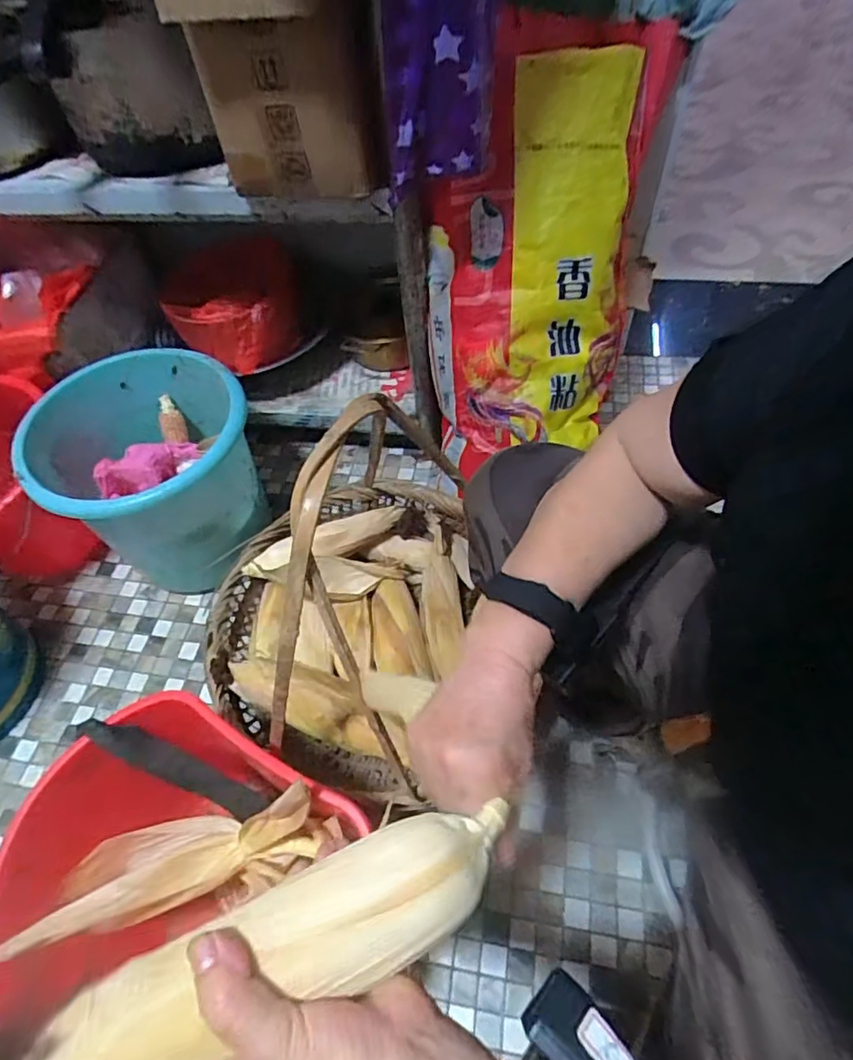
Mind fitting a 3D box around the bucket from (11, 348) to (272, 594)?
[{"bbox_3d":[-0.389,-0.079,0.851,0.275,0.275,0.270,-2,55,3],"label":"bucket"}]

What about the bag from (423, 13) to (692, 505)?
[{"bbox_3d":[0.145,-0.362,0.750,0.275,0.552,0.164,9,23,-12],"label":"bag"}]

